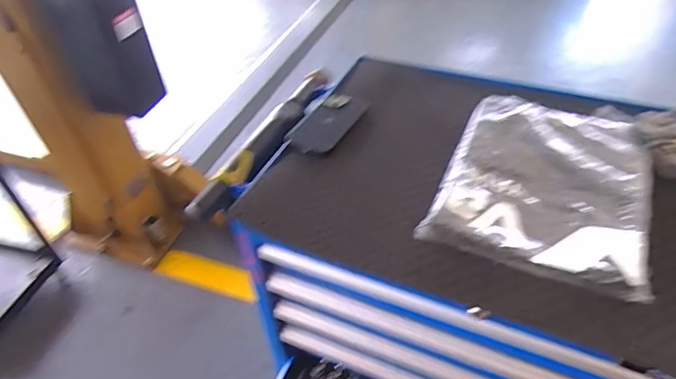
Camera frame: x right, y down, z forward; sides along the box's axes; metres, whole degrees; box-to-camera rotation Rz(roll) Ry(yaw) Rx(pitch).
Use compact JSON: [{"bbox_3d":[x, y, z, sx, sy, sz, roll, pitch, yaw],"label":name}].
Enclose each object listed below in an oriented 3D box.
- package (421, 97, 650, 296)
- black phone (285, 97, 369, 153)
[{"bbox_3d":[0.277,-0.016,0.618,0.240,0.020,0.315,18,48,21],"label":"package"},{"bbox_3d":[-0.016,-0.107,0.732,0.072,0.014,0.151,23,50,25],"label":"black phone"}]

